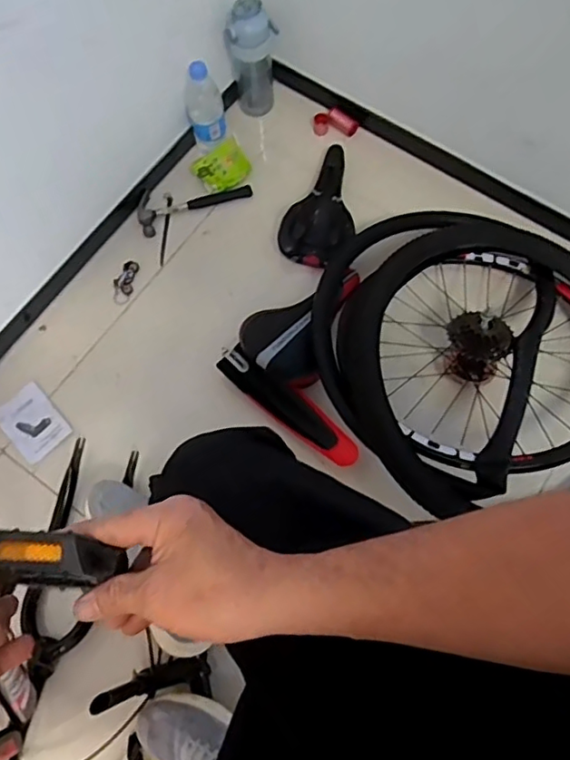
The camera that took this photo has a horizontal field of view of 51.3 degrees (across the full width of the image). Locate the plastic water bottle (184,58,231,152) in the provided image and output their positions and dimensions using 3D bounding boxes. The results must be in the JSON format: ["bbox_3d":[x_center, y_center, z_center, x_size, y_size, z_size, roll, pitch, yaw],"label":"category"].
[{"bbox_3d":[-0.151,-0.517,1.138,0.067,0.187,0.066,-24,72,-7],"label":"plastic water bottle"}]

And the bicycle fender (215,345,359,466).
[{"bbox_3d":[0.002,0.041,1.033,0.302,0.054,0.066,37,76,12],"label":"bicycle fender"}]

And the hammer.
[{"bbox_3d":[-0.189,-0.368,1.198,0.228,0.022,0.092,-21,72,-6],"label":"hammer"}]

